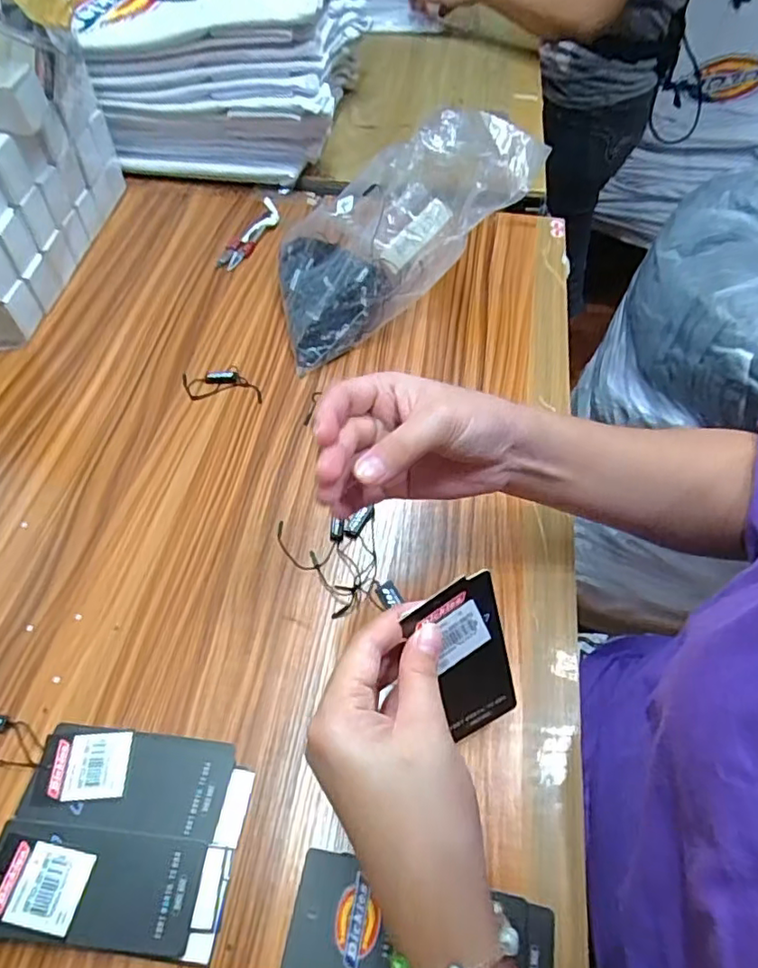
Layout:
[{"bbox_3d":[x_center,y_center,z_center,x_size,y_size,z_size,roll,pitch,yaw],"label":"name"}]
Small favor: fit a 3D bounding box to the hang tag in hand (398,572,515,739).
[{"bbox_3d":[0.046,0.092,0.296,0.044,0.107,0.010,-32,35,-21],"label":"hang tag in hand"}]

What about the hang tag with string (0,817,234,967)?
[{"bbox_3d":[-0.221,0.200,0.301,0.280,0.012,0.050,6,55,3],"label":"hang tag with string"}]

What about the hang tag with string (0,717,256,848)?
[{"bbox_3d":[-0.217,0.160,0.331,0.286,0.009,0.051,6,55,3],"label":"hang tag with string"}]

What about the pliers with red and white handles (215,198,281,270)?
[{"bbox_3d":[-0.137,-0.278,0.637,0.031,0.010,0.125,17,56,10],"label":"pliers with red and white handles"}]

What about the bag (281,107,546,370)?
[{"bbox_3d":[0.004,-0.237,0.522,0.225,0.157,0.143,-21,58,-15],"label":"bag"}]

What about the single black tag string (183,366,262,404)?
[{"bbox_3d":[-0.139,-0.088,0.507,0.068,0.007,0.042,-6,55,-5],"label":"single black tag string"}]

